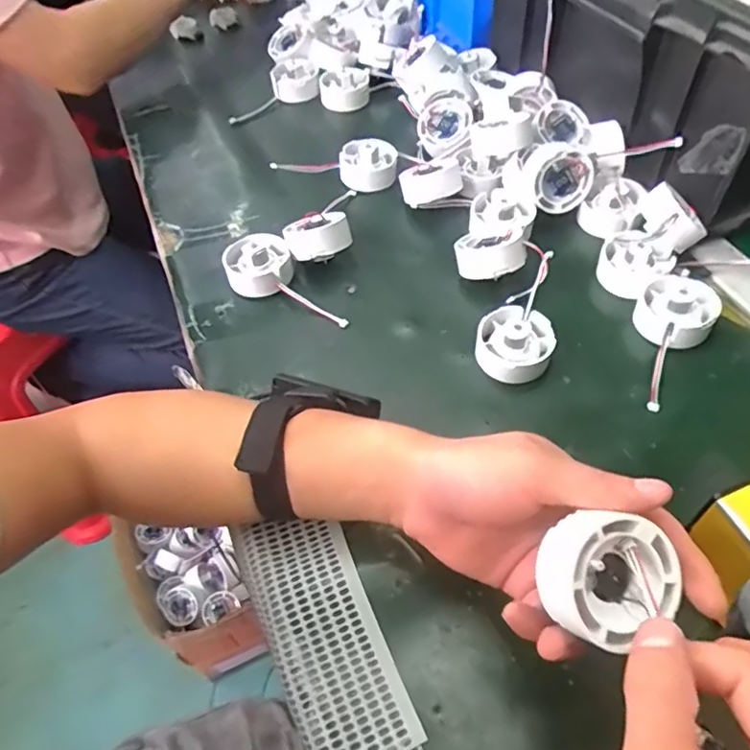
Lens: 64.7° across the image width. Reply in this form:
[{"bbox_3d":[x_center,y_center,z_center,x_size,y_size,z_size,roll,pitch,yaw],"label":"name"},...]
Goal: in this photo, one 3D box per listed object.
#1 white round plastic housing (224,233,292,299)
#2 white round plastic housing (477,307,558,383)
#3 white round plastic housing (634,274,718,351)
[{"bbox_3d":[-0.098,-0.092,0.498,0.054,0.032,0.051,-2,54,3],"label":"white round plastic housing"},{"bbox_3d":[0.104,-0.025,0.440,0.054,0.030,0.059,-2,54,3],"label":"white round plastic housing"},{"bbox_3d":[0.228,-0.049,0.448,0.054,0.029,0.058,28,60,22],"label":"white round plastic housing"}]

